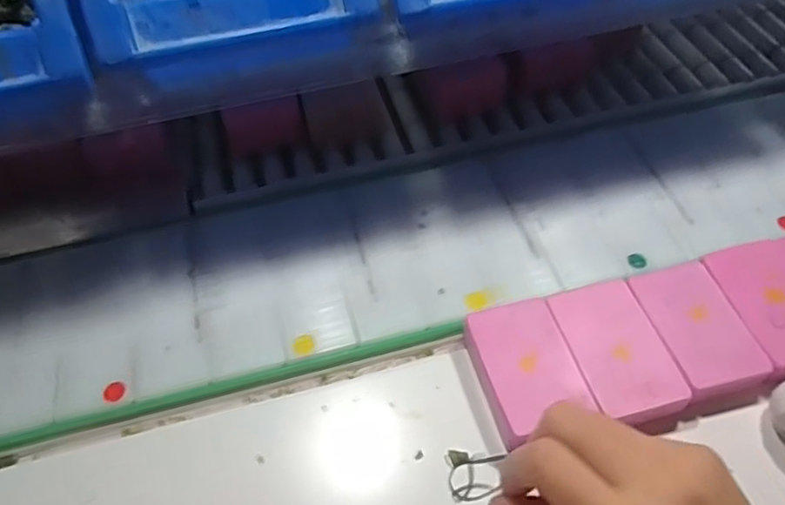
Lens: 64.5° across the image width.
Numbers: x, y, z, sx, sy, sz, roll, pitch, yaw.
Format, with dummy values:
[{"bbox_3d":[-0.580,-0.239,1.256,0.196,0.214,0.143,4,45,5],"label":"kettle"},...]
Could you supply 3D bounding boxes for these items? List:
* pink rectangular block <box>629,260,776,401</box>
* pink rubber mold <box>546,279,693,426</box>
[{"bbox_3d":[0.154,0.039,0.316,0.043,0.013,0.070,-13,54,-8],"label":"pink rectangular block"},{"bbox_3d":[0.111,0.049,0.309,0.045,0.014,0.071,-14,54,-9],"label":"pink rubber mold"}]

